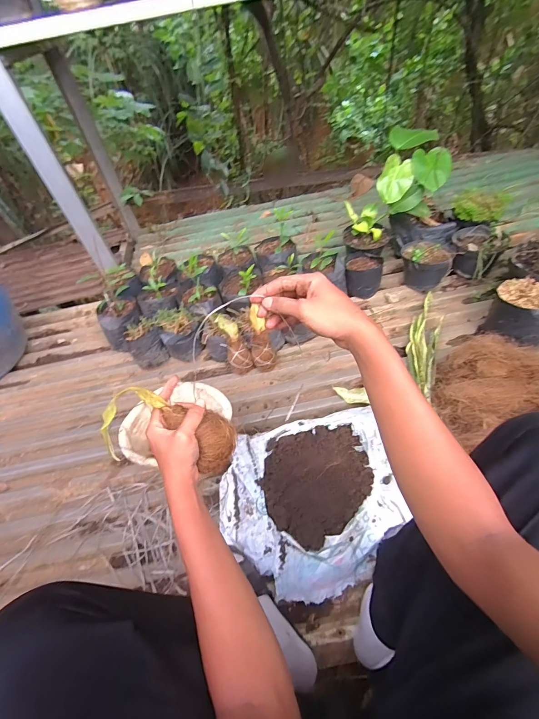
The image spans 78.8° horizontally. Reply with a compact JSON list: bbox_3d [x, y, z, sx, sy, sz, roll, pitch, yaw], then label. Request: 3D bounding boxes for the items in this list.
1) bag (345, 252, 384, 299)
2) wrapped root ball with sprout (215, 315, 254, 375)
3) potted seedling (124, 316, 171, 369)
[{"bbox_3d":[0.340,-0.304,1.204,0.128,0.115,0.138,4,52,10],"label":"bag"},{"bbox_3d":[-0.111,-0.046,1.028,0.068,0.191,0.061,-23,13,-12],"label":"wrapped root ball with sprout"},{"bbox_3d":[-0.411,-0.039,1.109,0.109,0.143,0.121,-28,54,-15],"label":"potted seedling"}]

